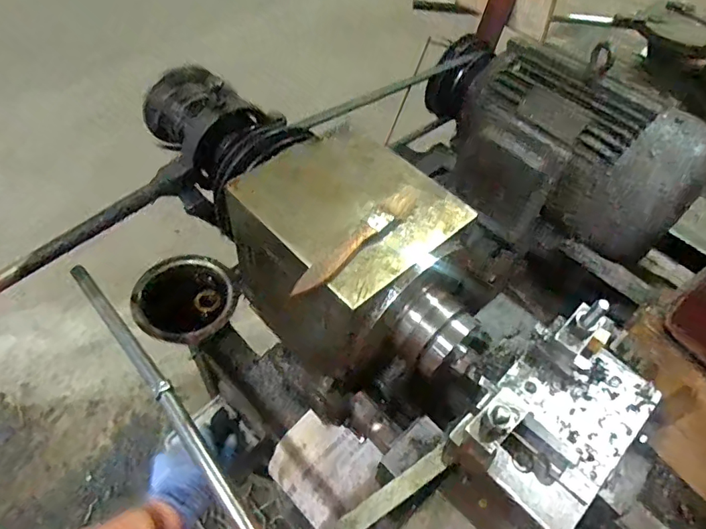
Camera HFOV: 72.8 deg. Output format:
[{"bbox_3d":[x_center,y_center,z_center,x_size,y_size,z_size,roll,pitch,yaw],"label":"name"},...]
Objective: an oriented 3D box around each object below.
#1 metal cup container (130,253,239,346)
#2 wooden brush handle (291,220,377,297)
[{"bbox_3d":[-0.221,0.047,0.644,0.130,0.058,0.125,10,53,2],"label":"metal cup container"},{"bbox_3d":[-0.014,-0.004,0.379,0.015,0.008,0.087,38,59,21],"label":"wooden brush handle"}]

